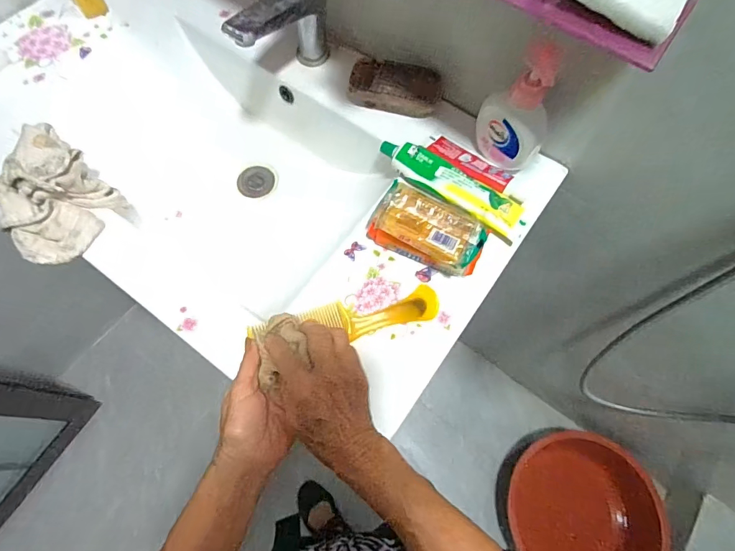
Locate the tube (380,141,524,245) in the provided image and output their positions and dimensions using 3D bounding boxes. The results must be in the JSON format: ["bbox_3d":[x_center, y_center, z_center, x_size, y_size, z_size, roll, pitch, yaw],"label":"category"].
[{"bbox_3d":[0.104,-0.116,0.513,0.197,0.019,0.053,35,74,11],"label":"tube"}]

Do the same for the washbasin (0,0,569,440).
[{"bbox_3d":[-0.171,-0.178,0.603,0.767,0.173,0.373,34,74,10],"label":"washbasin"}]

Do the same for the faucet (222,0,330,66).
[{"bbox_3d":[-0.112,-0.319,0.541,0.047,0.126,0.154,38,74,11],"label":"faucet"}]

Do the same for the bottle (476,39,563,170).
[{"bbox_3d":[0.172,-0.183,0.468,0.084,0.137,0.053,24,72,7],"label":"bottle"}]

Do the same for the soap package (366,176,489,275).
[{"bbox_3d":[0.068,-0.046,0.466,0.123,0.063,0.079,27,73,8],"label":"soap package"}]

